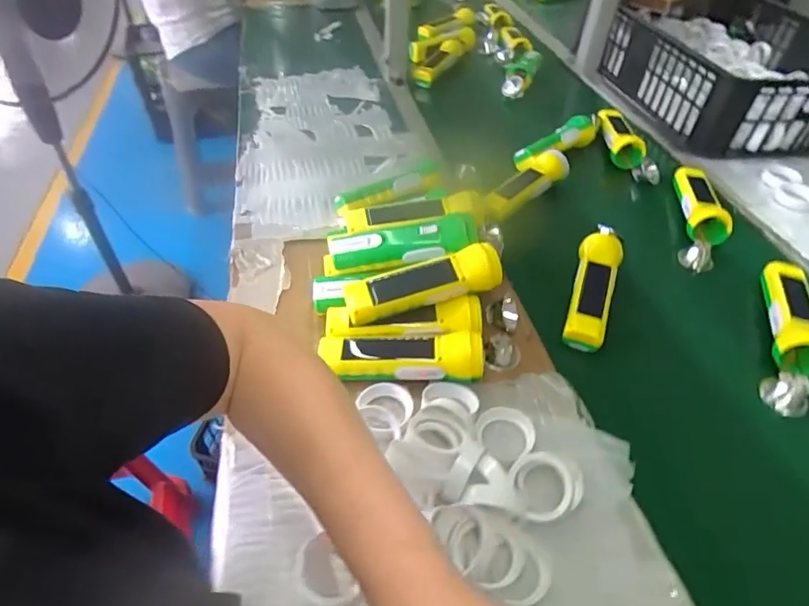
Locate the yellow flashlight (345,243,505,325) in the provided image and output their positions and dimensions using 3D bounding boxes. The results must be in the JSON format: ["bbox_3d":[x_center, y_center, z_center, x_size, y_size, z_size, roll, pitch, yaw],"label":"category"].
[{"bbox_3d":[0.019,-0.018,0.520,0.164,0.047,0.052,-16,47,-1],"label":"yellow flashlight"}]

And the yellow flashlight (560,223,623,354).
[{"bbox_3d":[0.223,-0.017,0.600,0.053,0.060,0.182,20,48,14],"label":"yellow flashlight"}]

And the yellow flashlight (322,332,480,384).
[{"bbox_3d":[-0.005,0.054,0.501,0.159,0.042,0.040,4,46,-2],"label":"yellow flashlight"}]

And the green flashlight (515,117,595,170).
[{"bbox_3d":[0.252,-0.264,0.840,0.186,0.044,0.045,-31,56,-30],"label":"green flashlight"}]

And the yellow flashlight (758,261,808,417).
[{"bbox_3d":[0.437,0.032,0.564,0.057,0.058,0.203,20,47,14],"label":"yellow flashlight"}]

